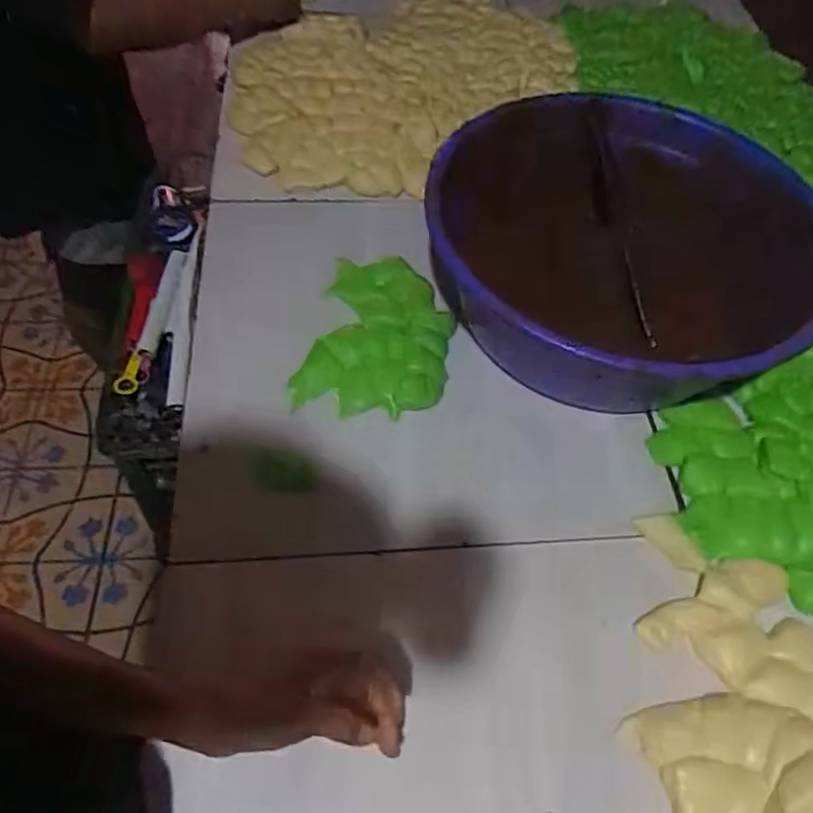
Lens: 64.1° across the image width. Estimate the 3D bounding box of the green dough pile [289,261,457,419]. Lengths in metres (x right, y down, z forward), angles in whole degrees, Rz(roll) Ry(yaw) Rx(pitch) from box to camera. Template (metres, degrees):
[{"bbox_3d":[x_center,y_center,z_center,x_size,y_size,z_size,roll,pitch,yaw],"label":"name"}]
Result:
[{"bbox_3d":[-0.028,-0.086,0.741,0.159,0.036,0.227,9,55,6],"label":"green dough pile"}]

